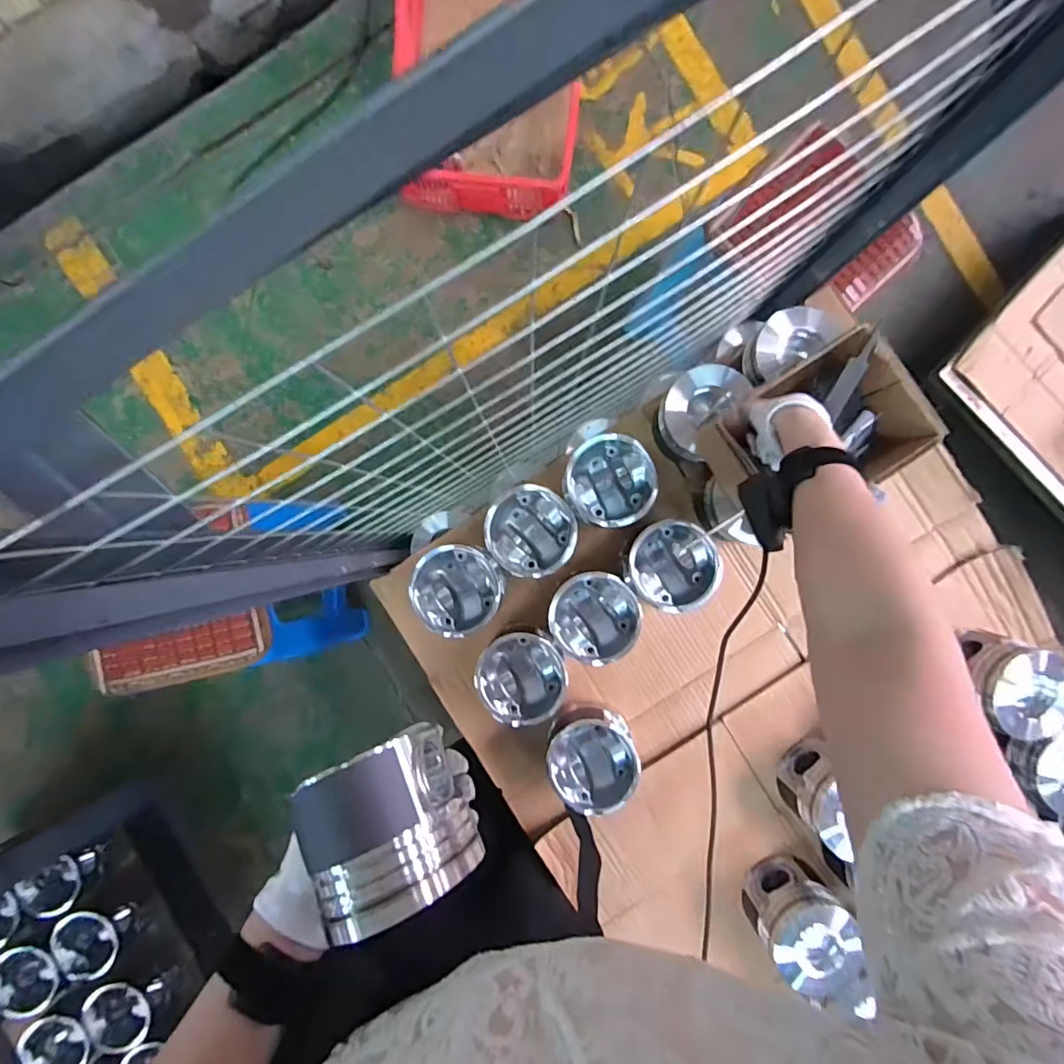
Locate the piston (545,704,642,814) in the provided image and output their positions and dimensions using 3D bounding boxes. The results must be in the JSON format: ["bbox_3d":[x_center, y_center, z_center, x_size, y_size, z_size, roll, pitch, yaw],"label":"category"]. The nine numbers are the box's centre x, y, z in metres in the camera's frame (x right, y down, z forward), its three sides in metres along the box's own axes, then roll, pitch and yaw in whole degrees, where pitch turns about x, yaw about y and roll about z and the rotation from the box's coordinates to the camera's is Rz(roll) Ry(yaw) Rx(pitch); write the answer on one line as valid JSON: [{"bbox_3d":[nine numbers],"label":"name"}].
[{"bbox_3d":[0.072,0.291,0.677,0.107,0.104,0.112,0,87,-6],"label":"piston"}]

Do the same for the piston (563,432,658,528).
[{"bbox_3d":[0.094,-0.062,0.666,0.109,0.076,0.112,0,87,-6],"label":"piston"}]

